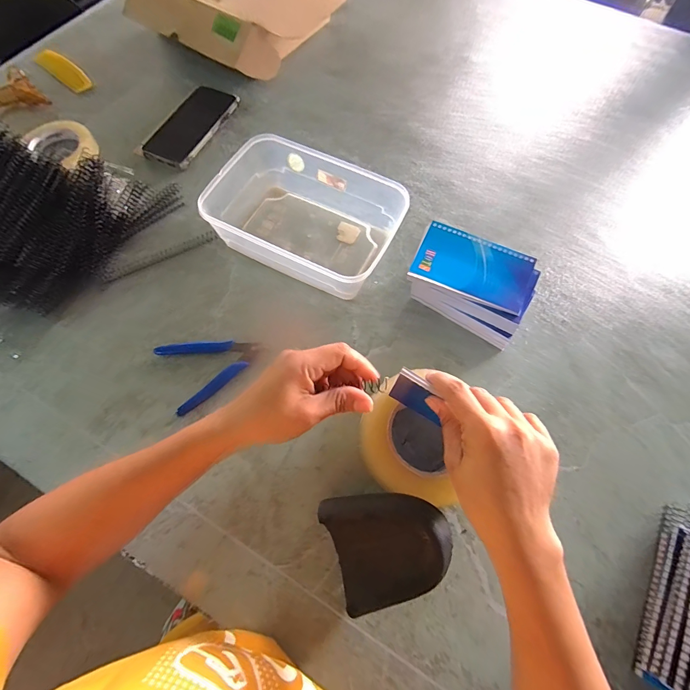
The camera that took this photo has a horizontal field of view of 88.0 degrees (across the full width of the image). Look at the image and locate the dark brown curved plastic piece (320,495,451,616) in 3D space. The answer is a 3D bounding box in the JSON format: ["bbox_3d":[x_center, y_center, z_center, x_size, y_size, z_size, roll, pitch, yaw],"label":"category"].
[{"bbox_3d":[0.039,0.178,0.318,0.105,0.026,0.095,-21,79,6],"label":"dark brown curved plastic piece"}]

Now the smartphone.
[{"bbox_3d":[-0.244,-0.343,0.556,0.087,0.010,0.162,22,70,8],"label":"smartphone"}]

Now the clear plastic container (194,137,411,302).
[{"bbox_3d":[-0.047,-0.163,0.463,0.230,0.074,0.159,25,70,9],"label":"clear plastic container"}]

